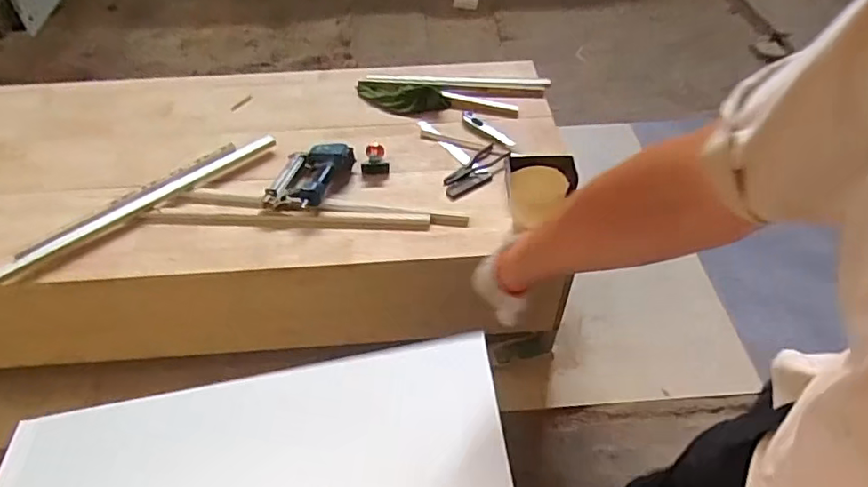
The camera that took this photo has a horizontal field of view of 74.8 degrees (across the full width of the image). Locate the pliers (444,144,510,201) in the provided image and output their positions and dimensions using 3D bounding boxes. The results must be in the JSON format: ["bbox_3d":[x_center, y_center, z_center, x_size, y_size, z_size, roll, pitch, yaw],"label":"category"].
[{"bbox_3d":[0.105,-0.183,1.466,0.081,0.016,0.216,34,57,26],"label":"pliers"}]

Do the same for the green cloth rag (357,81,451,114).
[{"bbox_3d":[-0.095,-0.434,1.674,0.272,0.021,0.133,4,49,4],"label":"green cloth rag"}]

